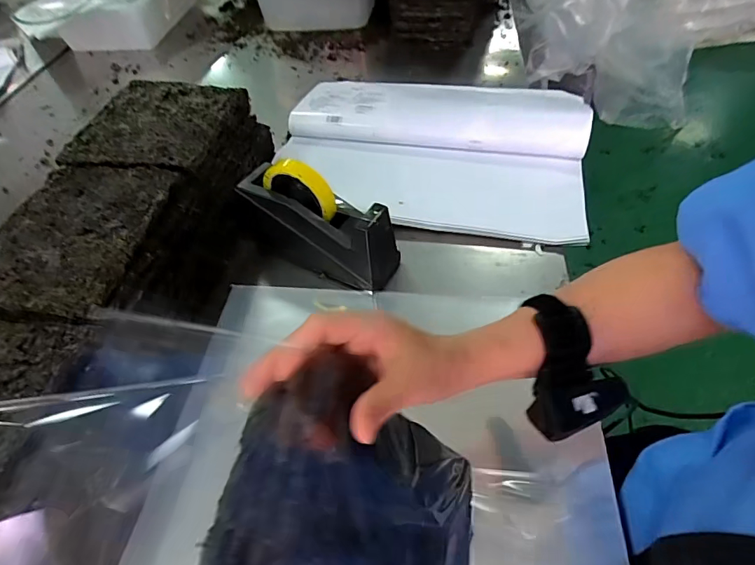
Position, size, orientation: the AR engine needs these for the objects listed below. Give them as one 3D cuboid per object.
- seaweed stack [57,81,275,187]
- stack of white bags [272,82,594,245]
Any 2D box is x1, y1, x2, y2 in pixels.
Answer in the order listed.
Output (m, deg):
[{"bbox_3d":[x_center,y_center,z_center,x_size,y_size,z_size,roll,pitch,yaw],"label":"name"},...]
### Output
[{"bbox_3d":[-0.284,-0.195,0.641,0.185,0.104,0.226,3,50,7],"label":"seaweed stack"},{"bbox_3d":[0.082,-0.225,0.739,0.490,0.058,0.275,8,77,13],"label":"stack of white bags"}]

